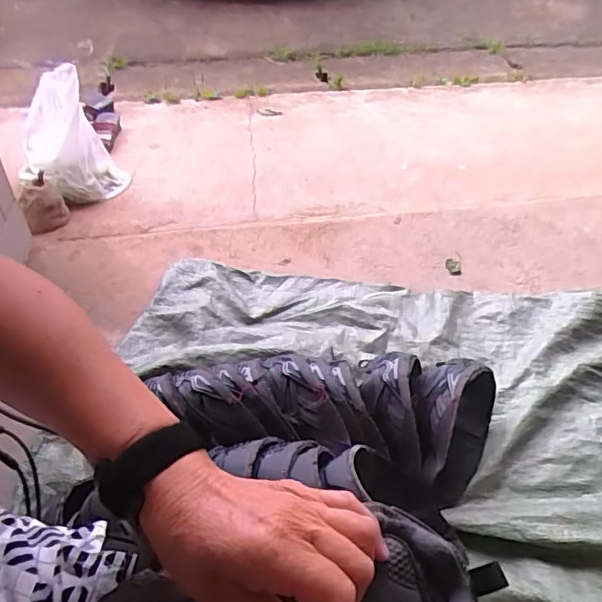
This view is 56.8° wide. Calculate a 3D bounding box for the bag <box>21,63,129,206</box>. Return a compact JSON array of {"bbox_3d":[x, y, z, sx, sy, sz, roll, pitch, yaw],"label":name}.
[{"bbox_3d":[-0.527,-0.363,1.270,0.222,0.296,0.161,-17,49,-18],"label":"bag"}]

